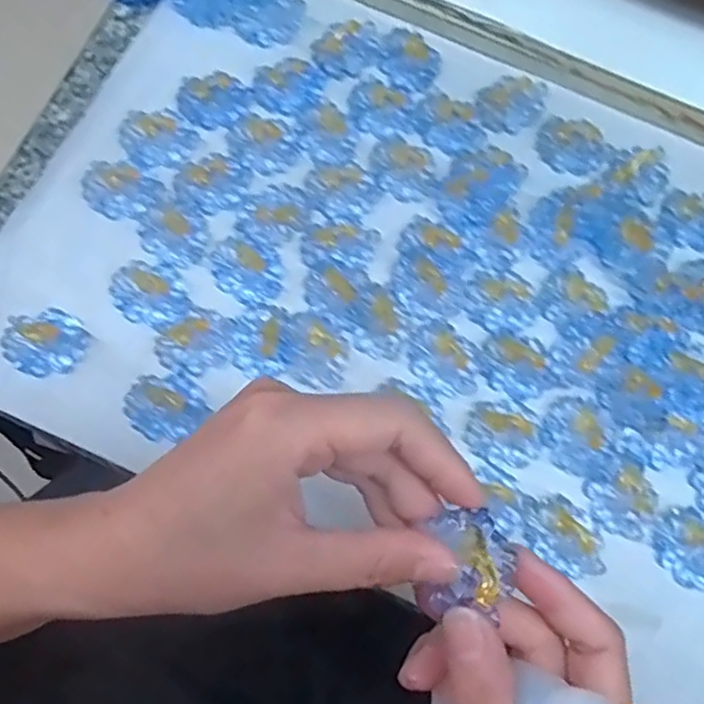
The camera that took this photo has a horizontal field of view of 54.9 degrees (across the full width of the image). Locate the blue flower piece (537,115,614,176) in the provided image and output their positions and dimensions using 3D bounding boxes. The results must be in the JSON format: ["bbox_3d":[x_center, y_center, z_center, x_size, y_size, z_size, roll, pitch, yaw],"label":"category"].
[{"bbox_3d":[0.116,-0.108,0.356,0.037,0.007,0.028,39,81,7],"label":"blue flower piece"}]

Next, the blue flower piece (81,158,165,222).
[{"bbox_3d":[-0.116,-0.081,0.342,0.038,0.007,0.029,27,80,5],"label":"blue flower piece"}]

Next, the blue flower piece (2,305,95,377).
[{"bbox_3d":[-0.144,-0.005,0.320,0.038,0.006,0.031,-3,86,-12],"label":"blue flower piece"}]

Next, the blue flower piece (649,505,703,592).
[{"bbox_3d":[0.156,0.090,0.308,0.040,0.004,0.030,37,81,7],"label":"blue flower piece"}]

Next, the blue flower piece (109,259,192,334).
[{"bbox_3d":[-0.098,-0.028,0.329,0.039,0.004,0.029,19,79,4],"label":"blue flower piece"}]

